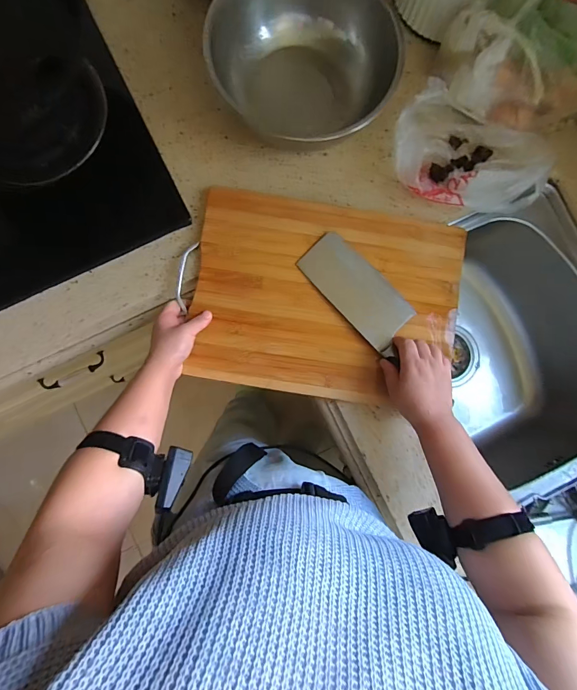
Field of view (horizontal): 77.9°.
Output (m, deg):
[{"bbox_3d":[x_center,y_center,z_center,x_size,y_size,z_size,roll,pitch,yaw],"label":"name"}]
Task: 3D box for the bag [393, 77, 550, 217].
[{"bbox_3d":[0.272,-0.283,0.533,0.232,0.079,0.139,11,85,-2],"label":"bag"}]

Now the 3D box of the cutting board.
[{"bbox_3d":[0.052,-0.073,0.532,0.388,0.030,0.289,9,86,-2],"label":"cutting board"}]

